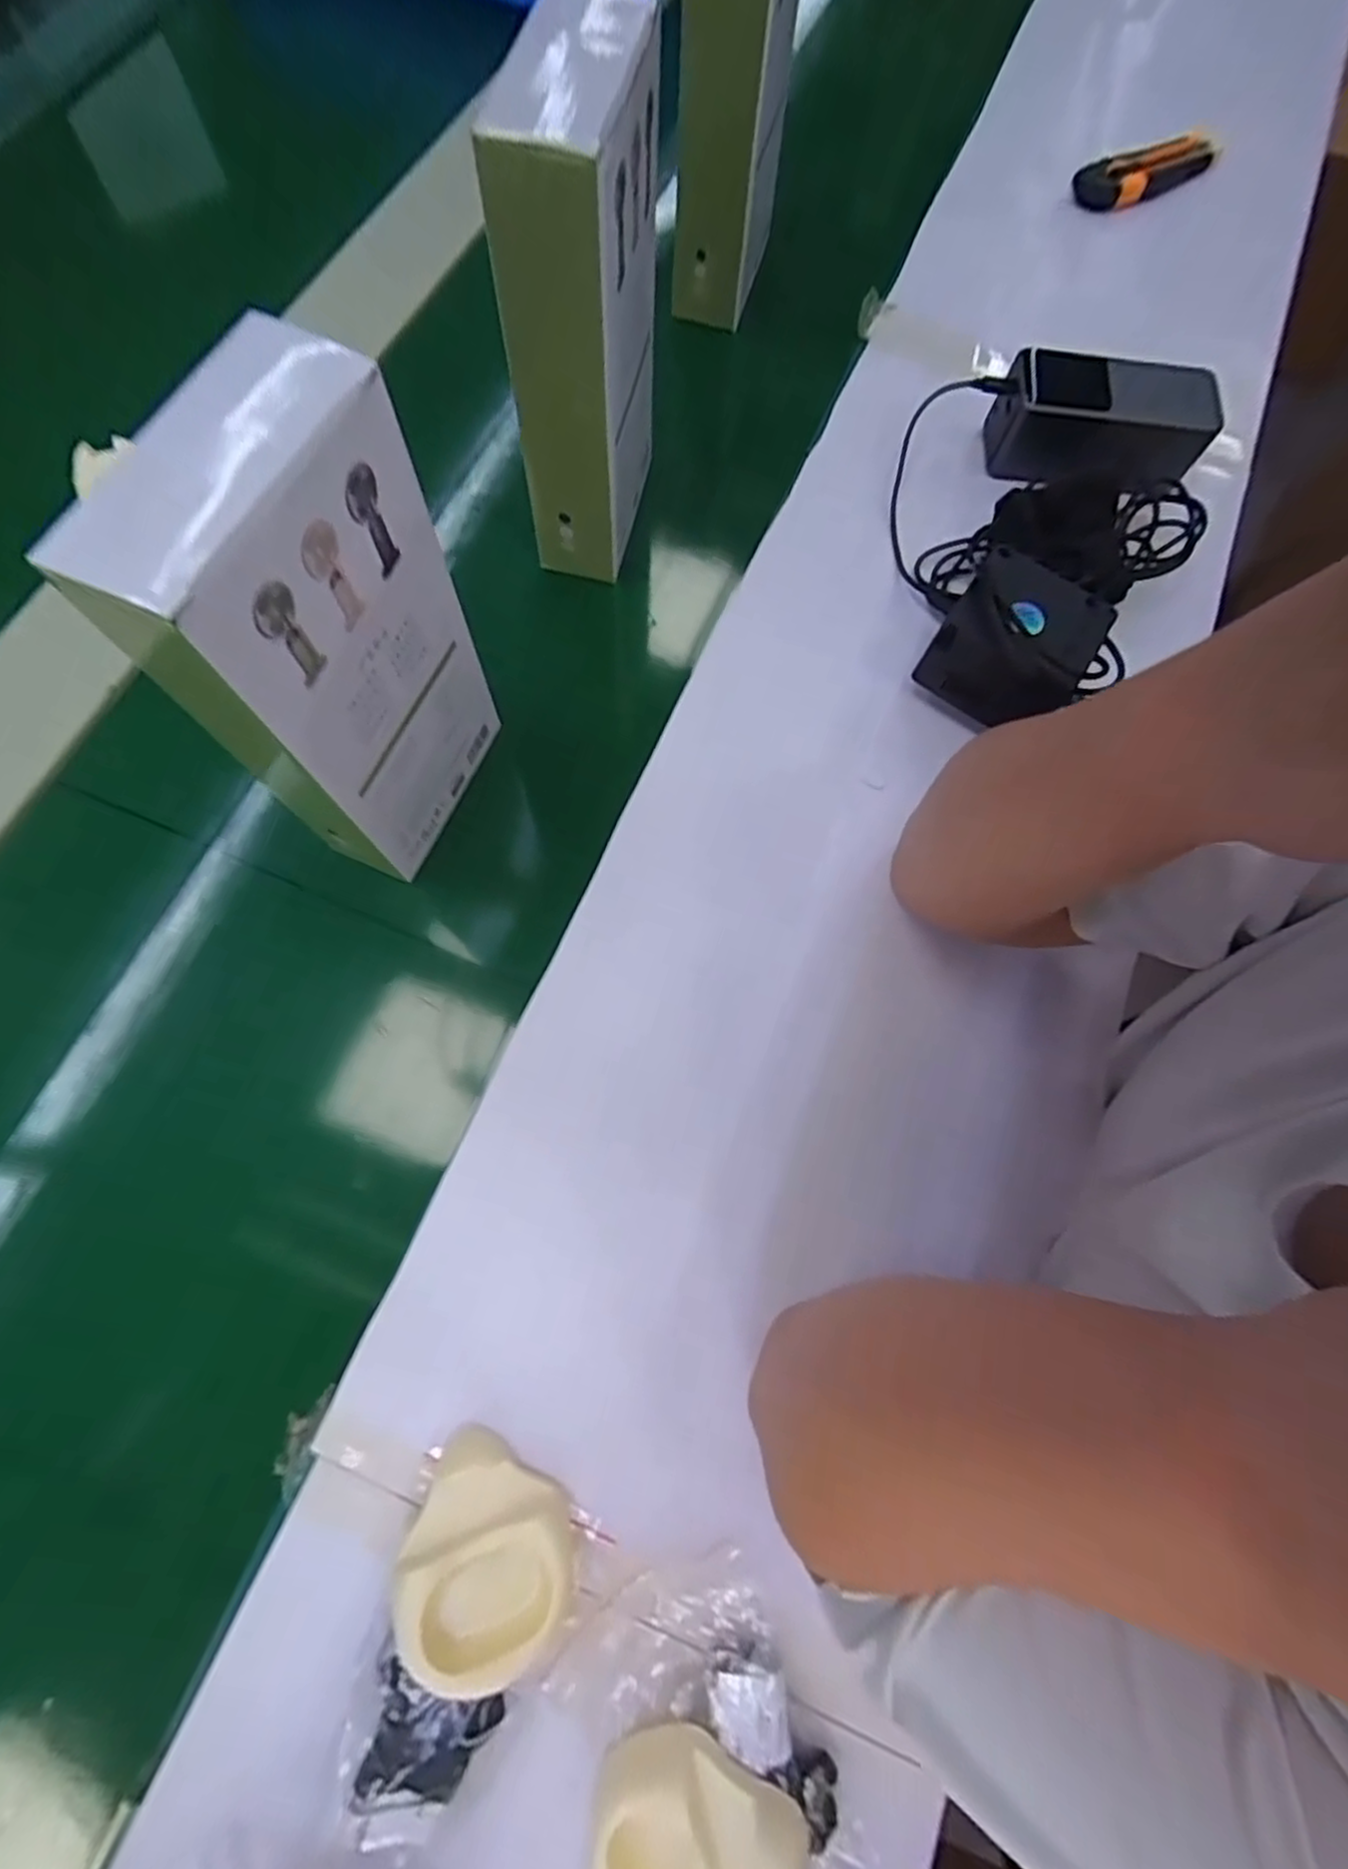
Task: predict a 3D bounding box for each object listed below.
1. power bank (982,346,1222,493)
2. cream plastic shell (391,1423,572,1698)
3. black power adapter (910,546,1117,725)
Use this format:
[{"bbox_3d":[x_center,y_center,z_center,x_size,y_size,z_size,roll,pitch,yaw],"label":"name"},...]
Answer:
[{"bbox_3d":[0.277,-0.334,0.445,0.131,0.049,0.055,5,73,-1],"label":"power bank"},{"bbox_3d":[-0.072,0.246,0.270,0.062,0.035,0.067,1,73,-2],"label":"cream plastic shell"},{"bbox_3d":[0.191,-0.164,0.381,0.077,0.045,0.076,33,75,7],"label":"black power adapter"}]

